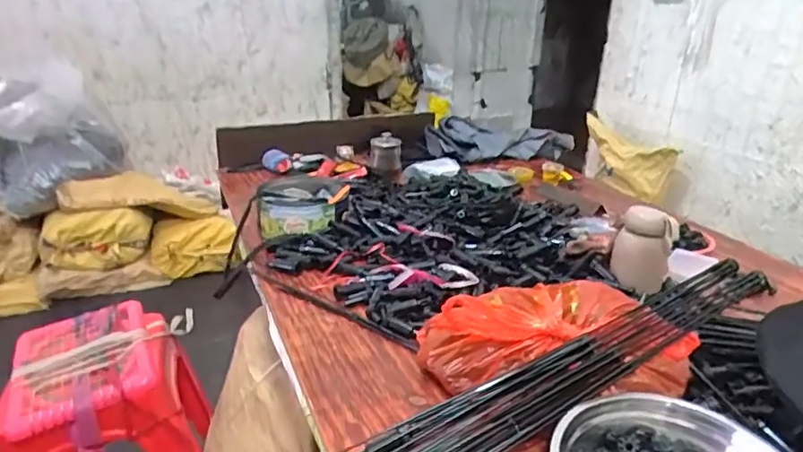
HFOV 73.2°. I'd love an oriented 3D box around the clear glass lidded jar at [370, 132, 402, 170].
[{"bbox_3d":[-0.040,-0.177,1.366,0.079,0.087,0.062,1,23,-3],"label":"clear glass lidded jar"}]

